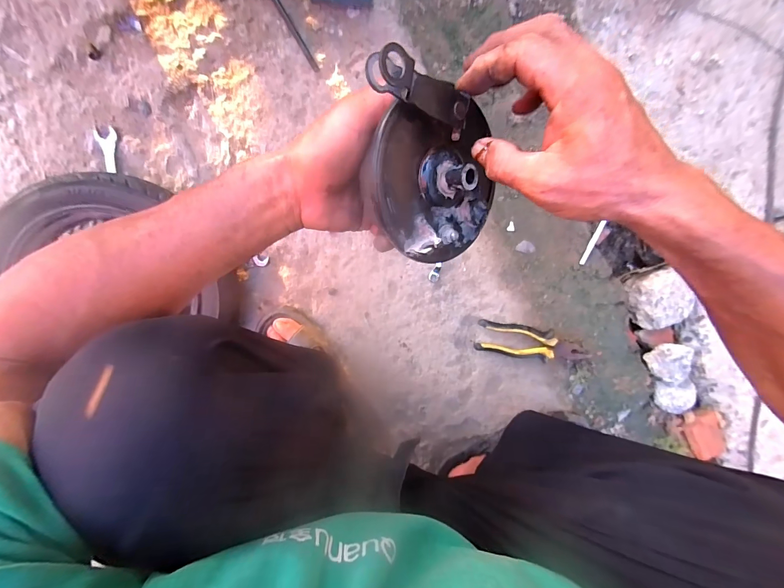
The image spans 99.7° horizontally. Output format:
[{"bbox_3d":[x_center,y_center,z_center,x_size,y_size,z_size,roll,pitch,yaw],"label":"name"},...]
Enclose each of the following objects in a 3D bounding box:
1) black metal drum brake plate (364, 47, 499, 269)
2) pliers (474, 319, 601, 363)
[{"bbox_3d":[0.034,-0.091,0.245,0.119,0.053,0.134,-32,127,-29],"label":"black metal drum brake plate"},{"bbox_3d":[0.251,0.087,0.573,0.207,0.027,0.057,8,99,-1],"label":"pliers"}]

